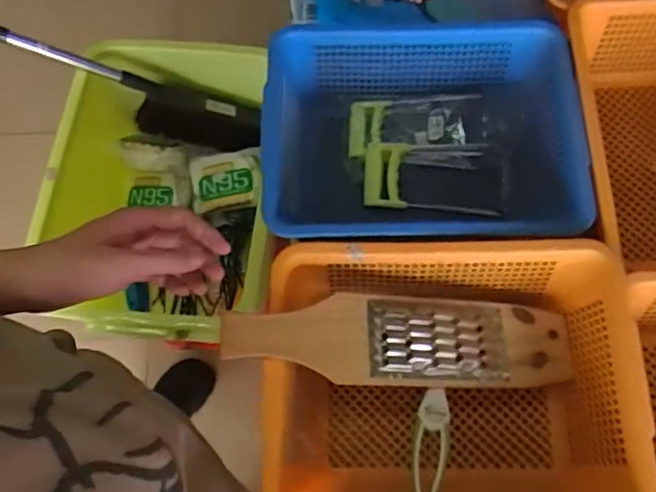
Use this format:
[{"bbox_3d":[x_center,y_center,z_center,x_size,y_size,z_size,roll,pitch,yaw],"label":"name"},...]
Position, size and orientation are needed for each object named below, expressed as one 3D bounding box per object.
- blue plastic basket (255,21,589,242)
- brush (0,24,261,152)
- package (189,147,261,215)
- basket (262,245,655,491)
[{"bbox_3d":[0.116,-0.125,0.771,0.378,0.131,0.296,1,70,3],"label":"blue plastic basket"},{"bbox_3d":[-0.377,-0.275,1.092,0.561,0.130,0.053,16,42,-22],"label":"brush"},{"bbox_3d":[-0.197,-0.127,1.167,0.136,0.035,0.117,-5,69,1],"label":"package"},{"bbox_3d":[0.129,0.154,0.667,0.370,0.148,0.276,-1,70,2],"label":"basket"}]

